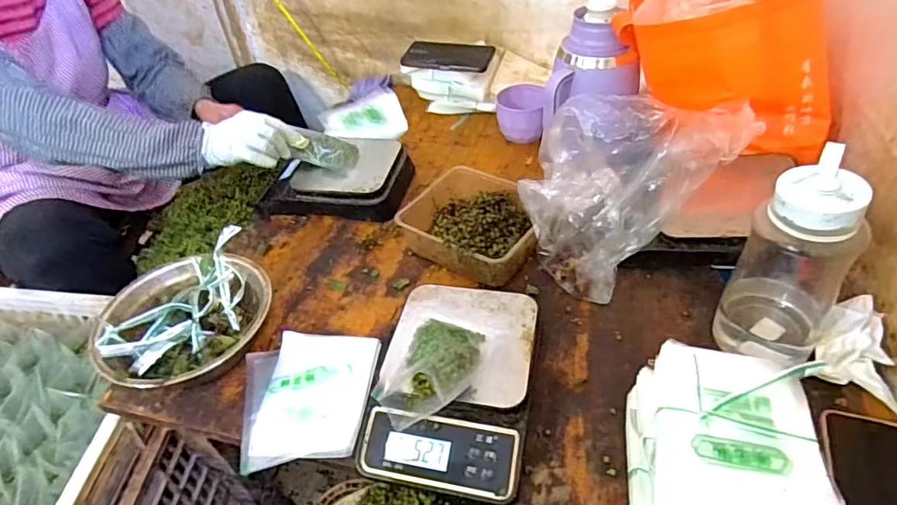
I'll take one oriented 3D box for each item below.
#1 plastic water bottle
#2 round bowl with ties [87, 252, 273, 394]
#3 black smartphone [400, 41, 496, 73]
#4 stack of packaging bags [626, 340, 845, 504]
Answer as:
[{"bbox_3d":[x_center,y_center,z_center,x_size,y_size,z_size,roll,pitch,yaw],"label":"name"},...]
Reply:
[{"bbox_3d":[0.322,0.022,0.501,0.086,0.221,0.079,26,52,31],"label":"plastic water bottle"},{"bbox_3d":[-0.301,0.083,0.624,0.188,0.068,0.175,-28,46,-21],"label":"round bowl with ties"},{"bbox_3d":[0.000,-0.362,0.967,0.159,0.013,0.061,7,76,4],"label":"black smartphone"},{"bbox_3d":[0.221,0.168,0.441,0.128,0.091,0.155,5,44,13],"label":"stack of packaging bags"}]

